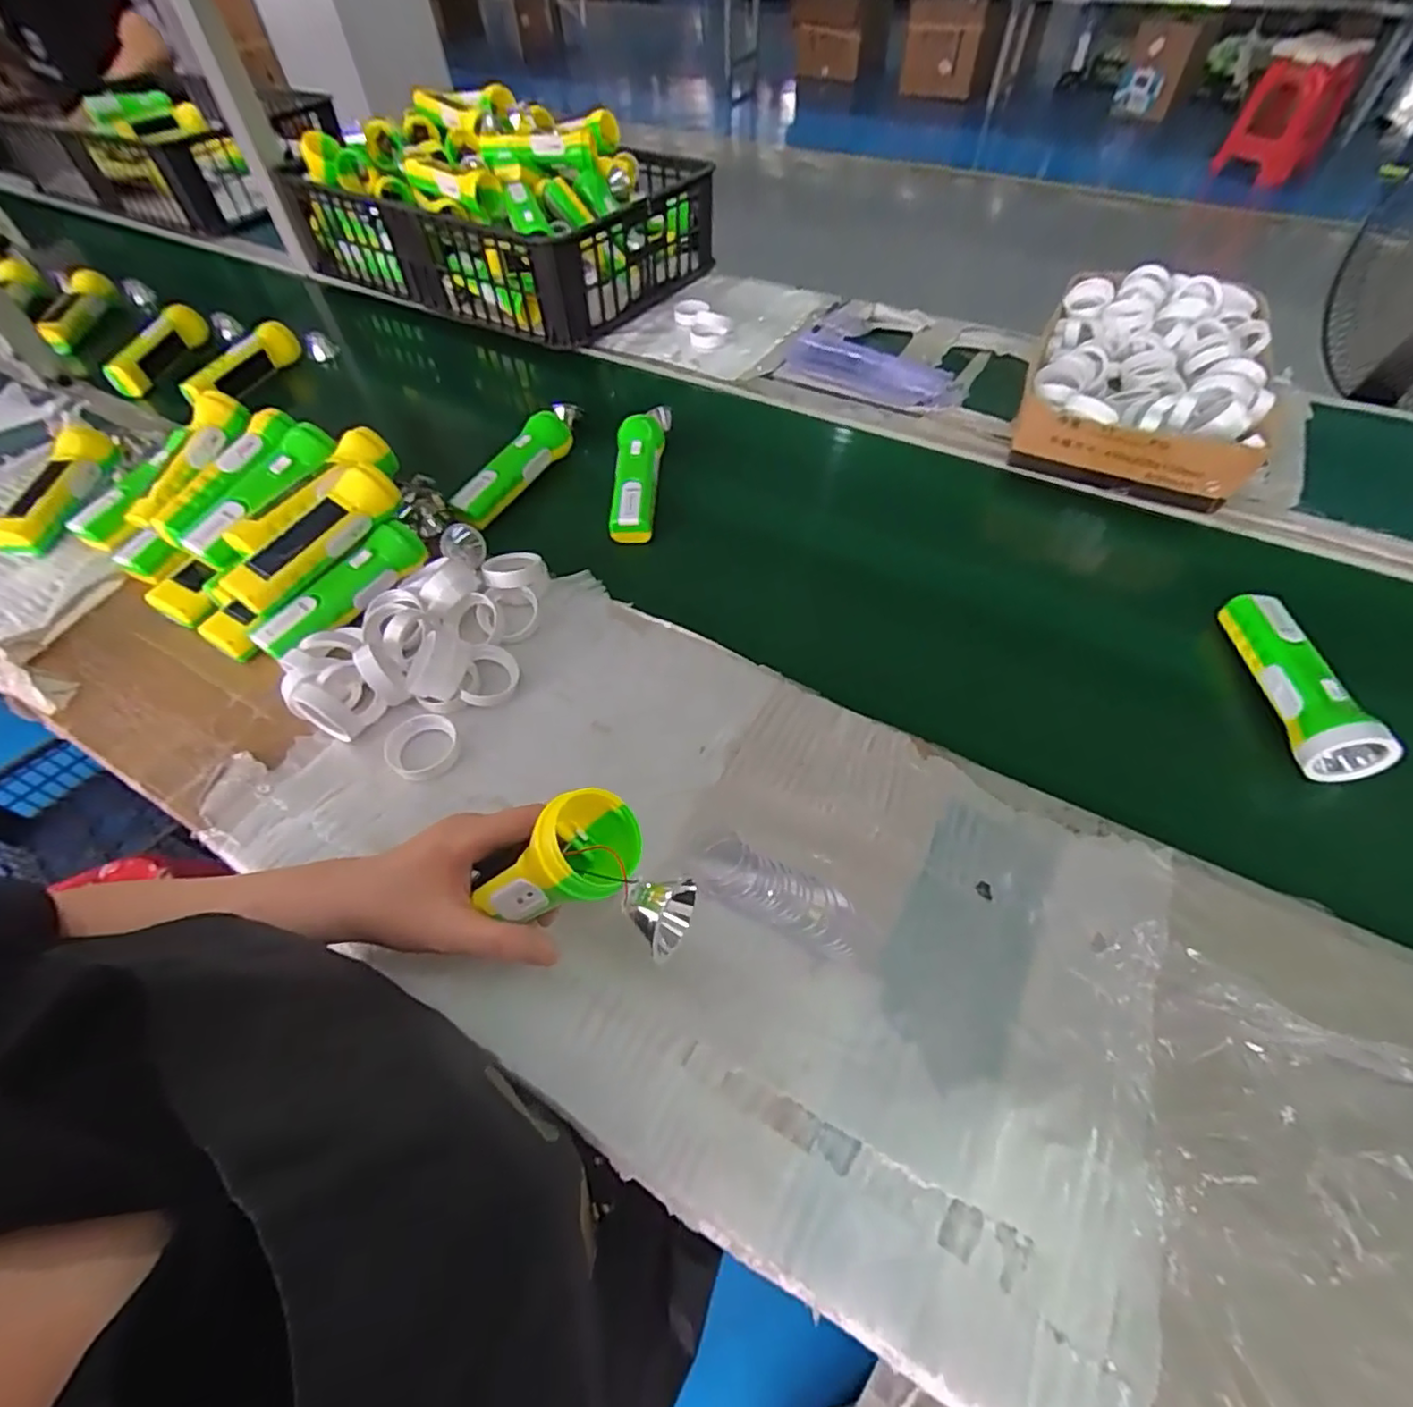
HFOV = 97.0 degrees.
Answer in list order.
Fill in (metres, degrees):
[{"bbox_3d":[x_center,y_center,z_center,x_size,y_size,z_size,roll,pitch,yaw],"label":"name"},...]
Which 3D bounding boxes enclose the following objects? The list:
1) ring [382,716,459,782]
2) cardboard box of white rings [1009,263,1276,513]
[{"bbox_3d":[-0.219,0.035,0.483,0.051,0.019,0.049,-1,55,1],"label":"ring"},{"bbox_3d":[0.467,-0.351,0.676,0.212,0.087,0.319,21,58,15],"label":"cardboard box of white rings"}]

